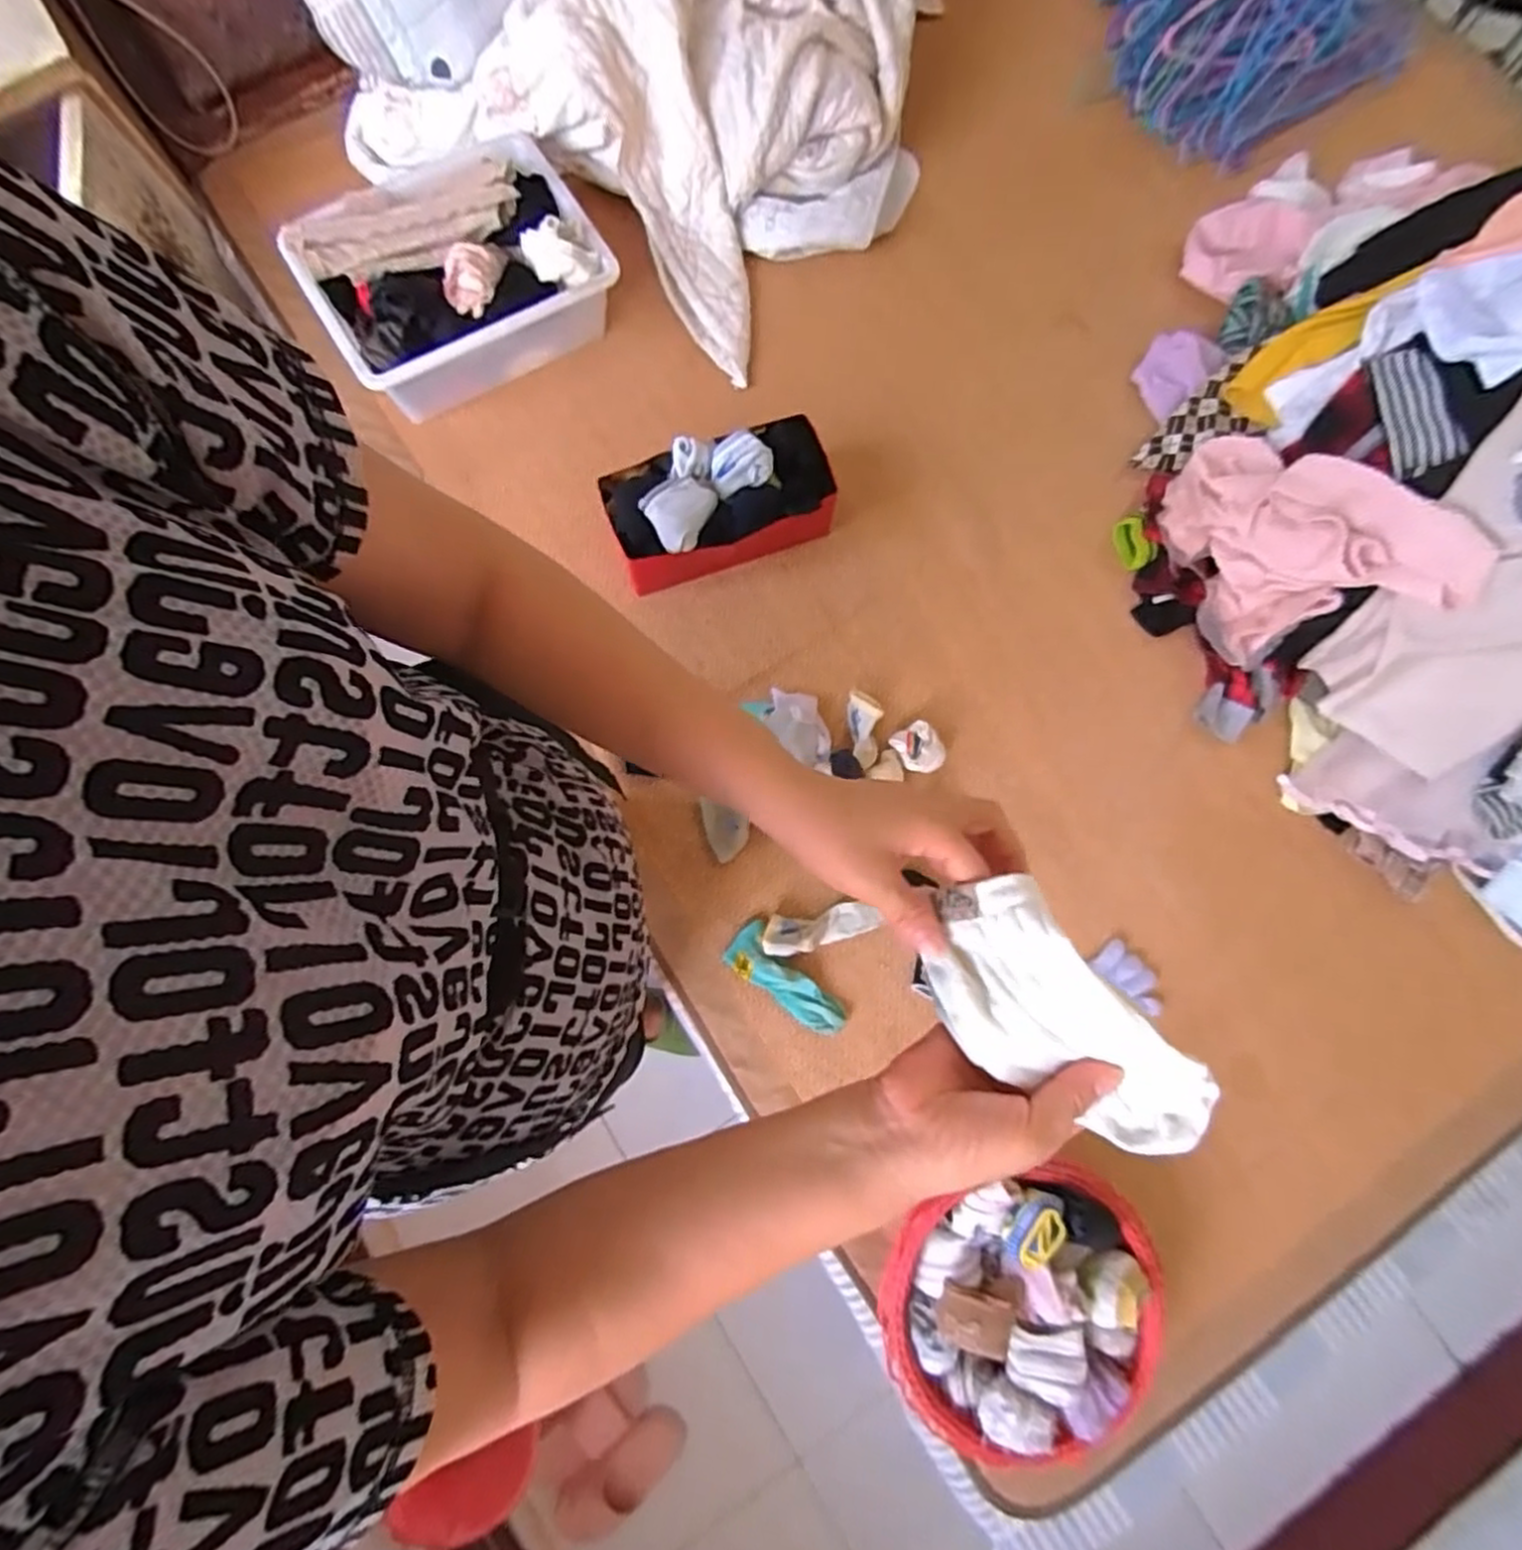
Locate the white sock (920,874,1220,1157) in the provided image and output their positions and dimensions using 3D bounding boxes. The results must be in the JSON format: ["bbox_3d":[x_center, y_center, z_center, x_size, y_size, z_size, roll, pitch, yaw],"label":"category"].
[{"bbox_3d":[0.145,0.125,0.354,0.076,0.045,0.153,-37,81,-8],"label":"white sock"}]

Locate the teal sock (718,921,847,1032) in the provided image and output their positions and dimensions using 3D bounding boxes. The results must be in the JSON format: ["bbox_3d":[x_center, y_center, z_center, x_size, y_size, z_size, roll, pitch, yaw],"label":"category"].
[{"bbox_3d":[0.027,0.251,0.848,0.064,0.027,0.160,-43,82,-9],"label":"teal sock"}]

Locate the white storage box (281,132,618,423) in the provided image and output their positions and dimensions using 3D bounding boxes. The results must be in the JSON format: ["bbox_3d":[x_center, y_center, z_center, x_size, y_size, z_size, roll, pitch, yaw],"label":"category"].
[{"bbox_3d":[-0.410,-0.676,0.965,0.366,0.138,0.280,-30,80,-7],"label":"white storage box"}]

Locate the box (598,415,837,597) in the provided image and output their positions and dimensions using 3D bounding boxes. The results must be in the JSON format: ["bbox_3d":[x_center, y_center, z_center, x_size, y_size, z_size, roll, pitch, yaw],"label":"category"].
[{"bbox_3d":[-0.053,-0.348,0.917,0.278,0.098,0.145,-21,79,-5],"label":"box"}]

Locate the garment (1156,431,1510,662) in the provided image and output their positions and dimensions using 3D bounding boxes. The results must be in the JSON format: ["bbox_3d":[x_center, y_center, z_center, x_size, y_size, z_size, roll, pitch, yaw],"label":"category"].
[{"bbox_3d":[0.652,-0.308,0.860,0.067,0.264,0.297,4,70,-46],"label":"garment"}]

